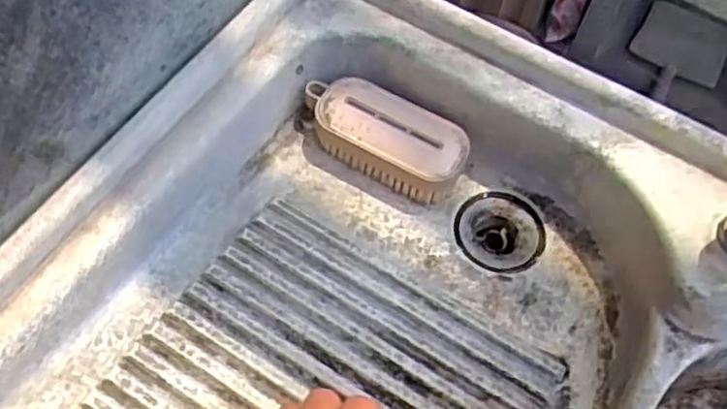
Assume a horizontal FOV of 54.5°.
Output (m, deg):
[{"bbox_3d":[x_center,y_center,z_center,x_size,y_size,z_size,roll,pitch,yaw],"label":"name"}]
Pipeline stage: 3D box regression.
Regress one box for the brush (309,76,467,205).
[{"bbox_3d":[0.015,-0.054,0.553,0.135,0.042,0.059,26,62,12],"label":"brush"}]

